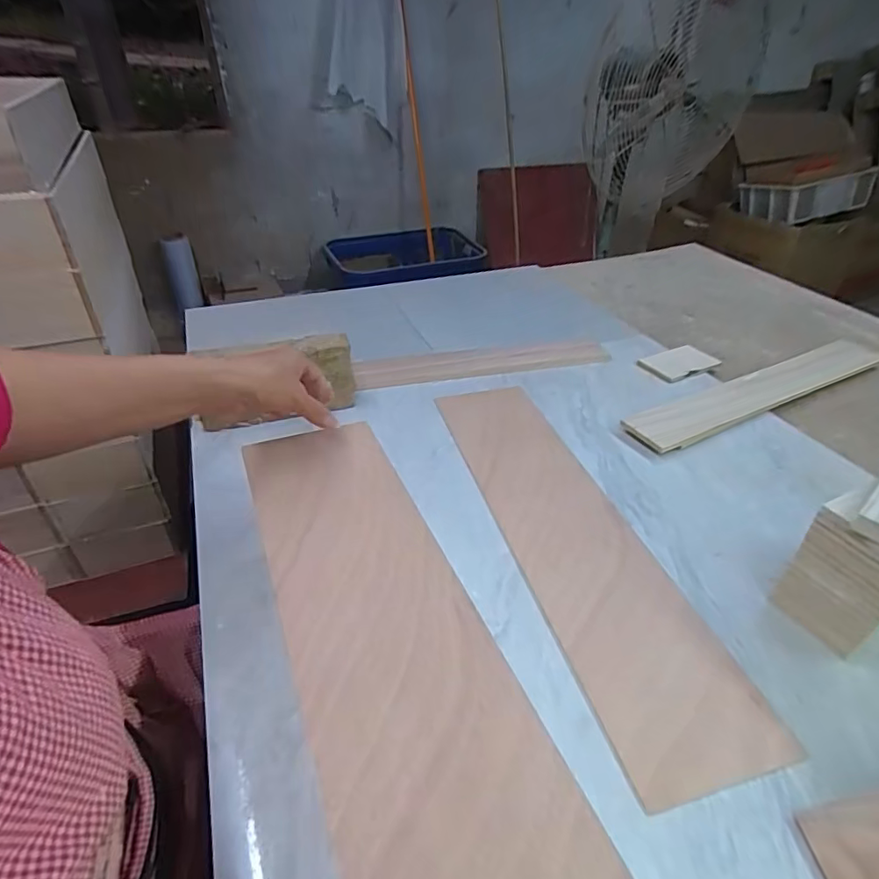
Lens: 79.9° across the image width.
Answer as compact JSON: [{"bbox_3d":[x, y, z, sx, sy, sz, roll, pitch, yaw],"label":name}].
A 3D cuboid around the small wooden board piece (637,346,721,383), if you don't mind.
[{"bbox_3d":[0.408,-0.130,0.892,0.133,0.012,0.081,-19,41,-25],"label":"small wooden board piece"}]

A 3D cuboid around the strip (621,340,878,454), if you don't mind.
[{"bbox_3d":[0.509,-0.082,0.816,0.560,0.015,0.079,-19,41,-24],"label":"strip"}]

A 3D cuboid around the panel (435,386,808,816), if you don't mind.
[{"bbox_3d":[0.138,0.091,0.590,0.135,0.008,0.546,-9,38,-13],"label":"panel"}]

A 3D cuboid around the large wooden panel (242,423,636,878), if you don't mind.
[{"bbox_3d":[-0.032,0.148,0.384,0.138,0.010,0.529,-14,40,-19],"label":"large wooden panel"}]

